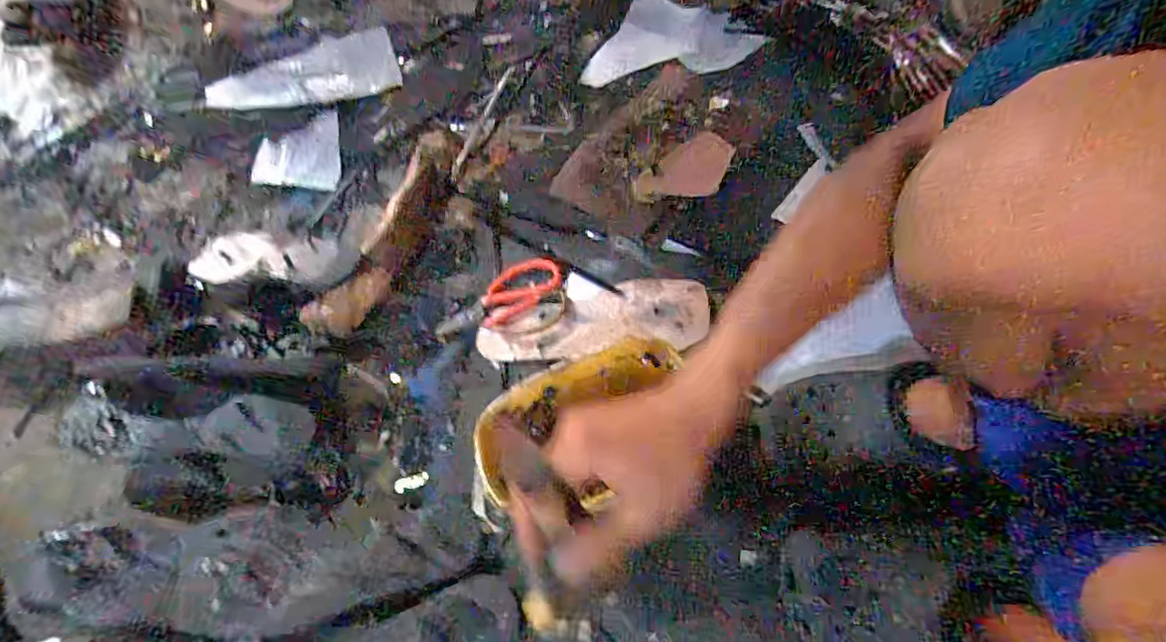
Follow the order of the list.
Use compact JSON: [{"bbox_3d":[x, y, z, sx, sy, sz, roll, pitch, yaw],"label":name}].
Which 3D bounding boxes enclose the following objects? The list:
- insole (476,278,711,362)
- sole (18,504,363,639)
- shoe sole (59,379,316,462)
[{"bbox_3d":[0.010,-0.001,0.623,0.249,0.009,0.079,-6,72,6],"label":"insole"},{"bbox_3d":[-0.372,0.237,0.544,0.312,0.026,0.110,-1,65,2],"label":"sole"},{"bbox_3d":[-0.412,0.112,0.594,0.244,0.044,0.080,1,65,3],"label":"shoe sole"}]

